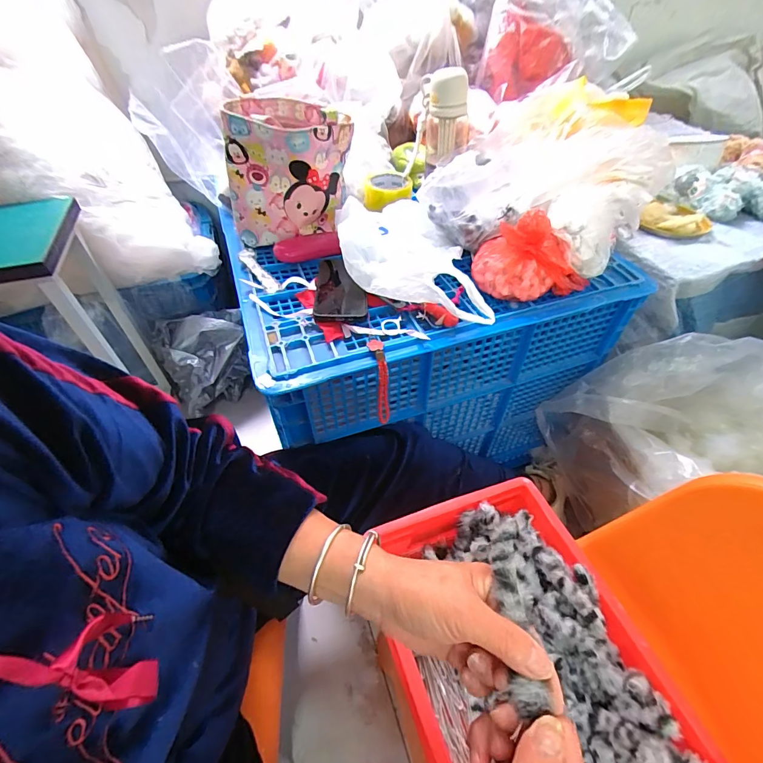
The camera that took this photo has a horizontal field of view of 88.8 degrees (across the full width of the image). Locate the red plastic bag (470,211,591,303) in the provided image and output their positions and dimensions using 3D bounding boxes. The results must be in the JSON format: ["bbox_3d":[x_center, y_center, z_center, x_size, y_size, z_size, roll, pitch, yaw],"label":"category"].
[{"bbox_3d":[0.231,-0.196,0.591,0.172,0.101,0.111,6,49,5],"label":"red plastic bag"}]

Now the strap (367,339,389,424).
[{"bbox_3d":[-0.002,0.006,0.566,0.020,0.127,0.040,-10,29,-8],"label":"strap"}]

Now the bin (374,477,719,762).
[{"bbox_3d":[0.150,0.310,0.416,0.250,0.093,0.368,-15,51,-13],"label":"bin"}]

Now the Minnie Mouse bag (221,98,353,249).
[{"bbox_3d":[-0.162,-0.367,0.689,0.179,0.185,0.167,16,51,13],"label":"Minnie Mouse bag"}]

